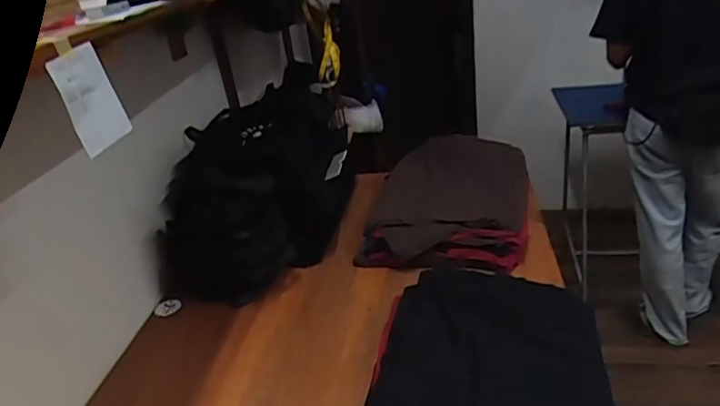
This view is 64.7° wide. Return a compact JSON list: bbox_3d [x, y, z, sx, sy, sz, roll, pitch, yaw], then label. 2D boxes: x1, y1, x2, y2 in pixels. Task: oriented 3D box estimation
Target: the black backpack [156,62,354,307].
[{"bbox_3d":[-0.249,-0.044,1.374,0.368,0.299,0.495,0,29,14],"label":"black backpack"}]

